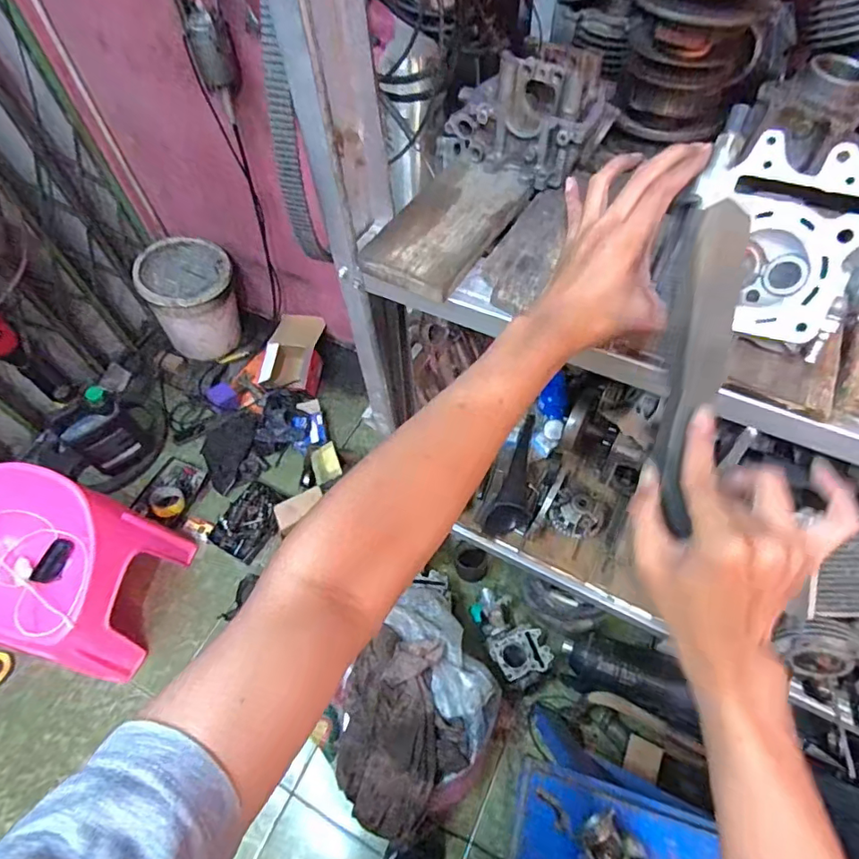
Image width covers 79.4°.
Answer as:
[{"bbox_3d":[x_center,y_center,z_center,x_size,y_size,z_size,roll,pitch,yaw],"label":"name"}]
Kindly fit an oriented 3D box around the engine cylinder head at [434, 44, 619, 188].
[{"bbox_3d":[0.111,-0.357,0.579,0.173,0.093,0.107,22,60,17],"label":"engine cylinder head"}]

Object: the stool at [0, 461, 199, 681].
[{"bbox_3d":[-0.920,0.360,1.316,0.454,0.375,0.389,7,57,8],"label":"stool"}]

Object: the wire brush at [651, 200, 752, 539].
[{"bbox_3d":[0.167,-0.039,0.324,0.034,0.025,0.195,10,97,10],"label":"wire brush"}]

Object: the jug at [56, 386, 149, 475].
[{"bbox_3d":[-0.979,0.009,1.552,0.104,0.297,0.178,30,63,21],"label":"jug"}]

